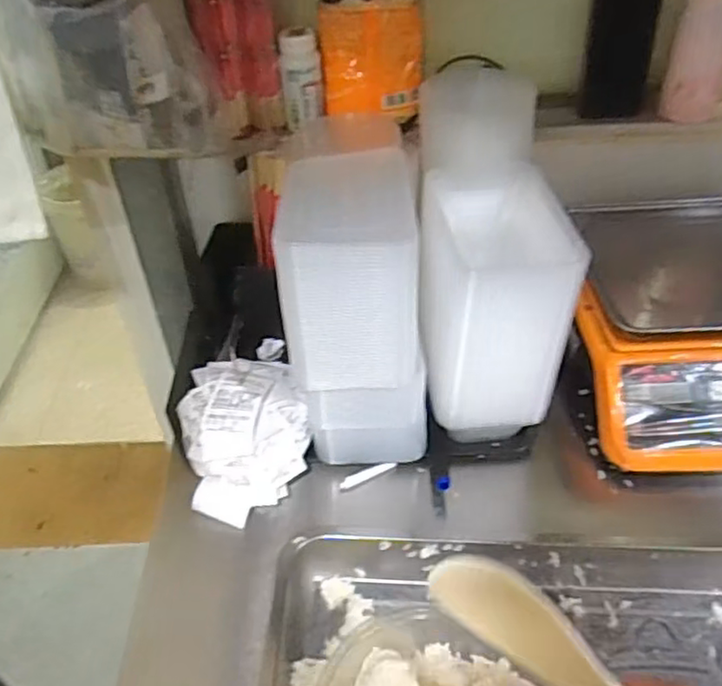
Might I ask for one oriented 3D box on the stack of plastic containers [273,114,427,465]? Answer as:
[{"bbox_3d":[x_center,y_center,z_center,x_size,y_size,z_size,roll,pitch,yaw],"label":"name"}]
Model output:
[{"bbox_3d":[0.000,-0.028,0.652,0.121,0.268,0.152,0,42,4],"label":"stack of plastic containers"}]

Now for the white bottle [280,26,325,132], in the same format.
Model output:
[{"bbox_3d":[-0.066,-0.300,0.747,0.046,0.095,0.045,-5,42,-2],"label":"white bottle"}]

